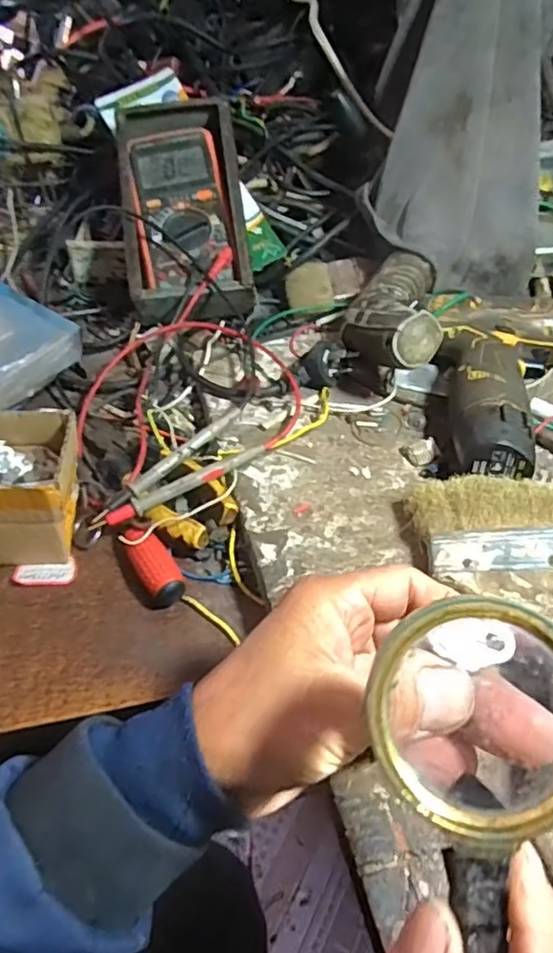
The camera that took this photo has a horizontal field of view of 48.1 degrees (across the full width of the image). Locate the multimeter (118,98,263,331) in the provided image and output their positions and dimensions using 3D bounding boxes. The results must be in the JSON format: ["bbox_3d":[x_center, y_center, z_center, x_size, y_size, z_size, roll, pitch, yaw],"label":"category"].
[{"bbox_3d":[-0.084,-0.243,0.566,0.113,0.052,0.228,-8,74,-3],"label":"multimeter"}]

